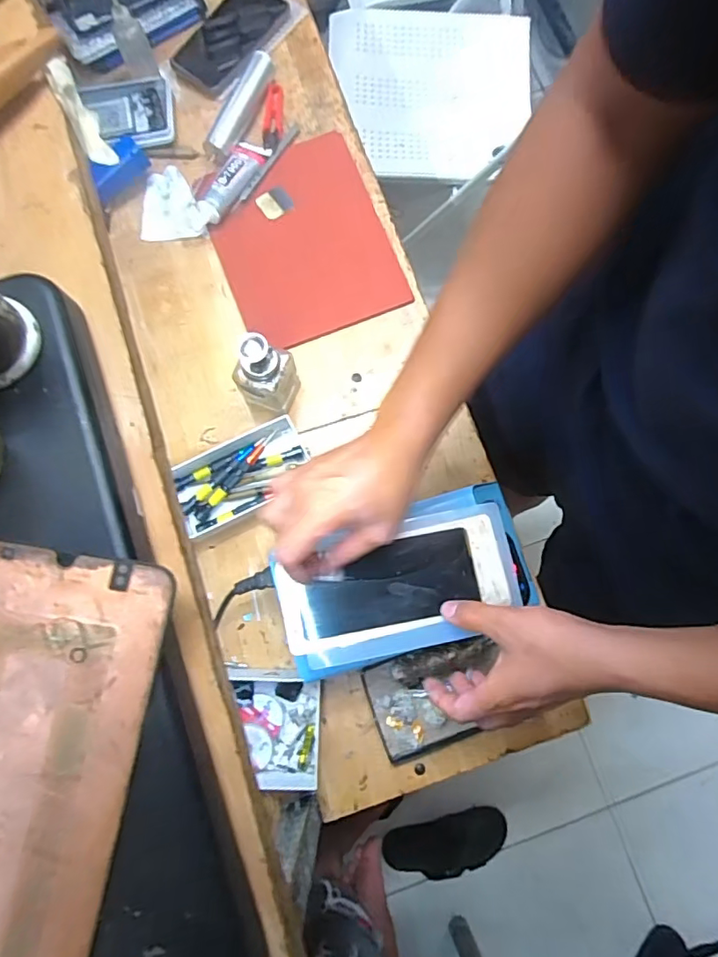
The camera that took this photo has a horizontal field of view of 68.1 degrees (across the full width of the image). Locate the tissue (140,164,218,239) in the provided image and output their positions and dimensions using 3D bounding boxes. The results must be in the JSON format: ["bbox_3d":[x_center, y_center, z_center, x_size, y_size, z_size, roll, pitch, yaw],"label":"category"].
[{"bbox_3d":[-0.225,-0.344,0.654,0.096,0.027,0.090,-6,80,-1],"label":"tissue"}]

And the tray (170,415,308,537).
[{"bbox_3d":[-0.130,-0.003,0.587,0.149,0.032,0.082,-30,81,-5],"label":"tray"}]

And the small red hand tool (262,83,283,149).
[{"bbox_3d":[-0.111,-0.462,0.681,0.023,0.011,0.103,0,79,0],"label":"small red hand tool"}]

